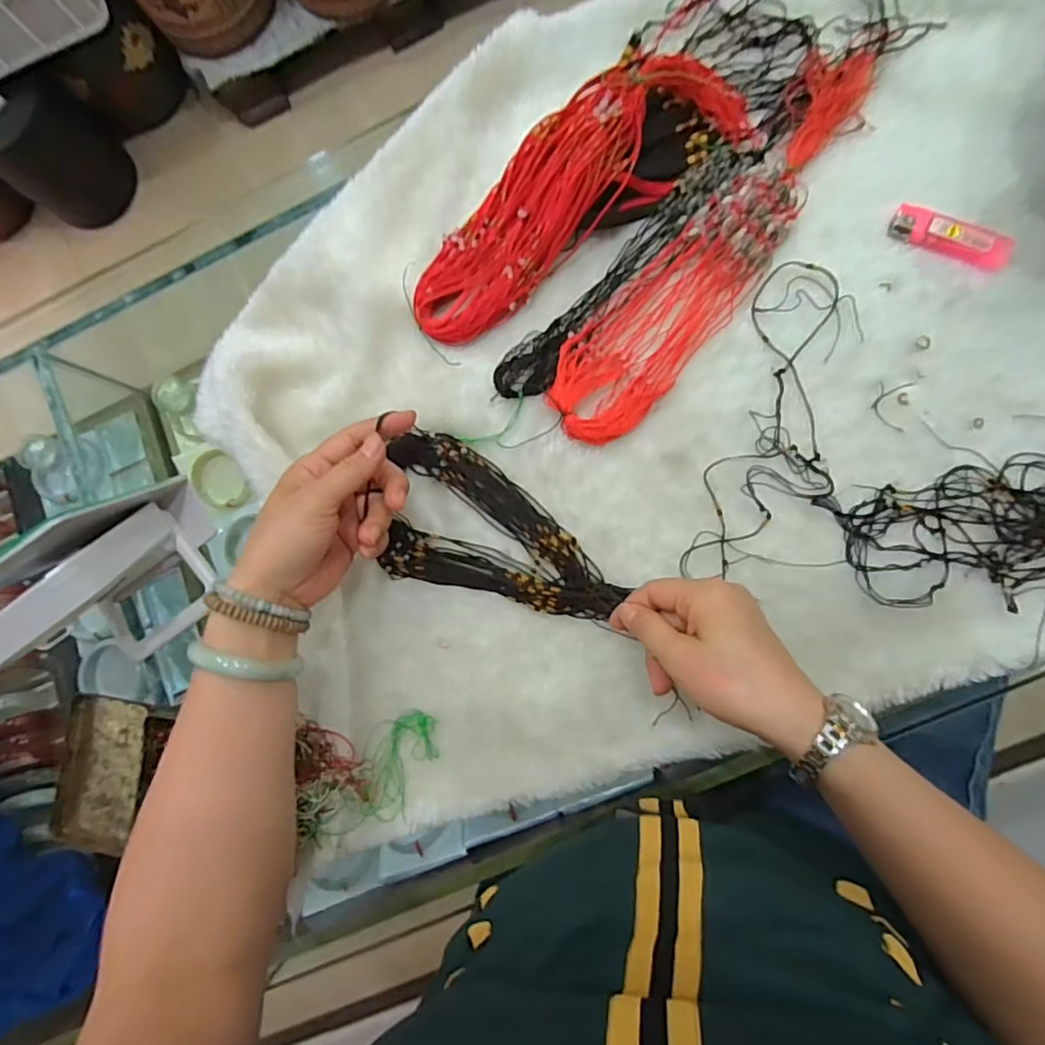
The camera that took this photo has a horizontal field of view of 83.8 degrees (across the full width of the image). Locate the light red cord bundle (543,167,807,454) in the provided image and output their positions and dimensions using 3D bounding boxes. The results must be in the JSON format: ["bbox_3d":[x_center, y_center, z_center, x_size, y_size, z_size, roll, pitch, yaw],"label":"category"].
[{"bbox_3d":[0.109,-0.156,0.422,0.079,0.023,0.225,45,92,7],"label":"light red cord bundle"}]

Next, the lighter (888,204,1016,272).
[{"bbox_3d":[0.301,-0.200,0.408,0.079,0.015,0.023,27,90,8],"label":"lighter"}]

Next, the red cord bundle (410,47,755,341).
[{"bbox_3d":[0.032,-0.241,0.420,0.273,0.044,0.087,-34,83,4],"label":"red cord bundle"}]

